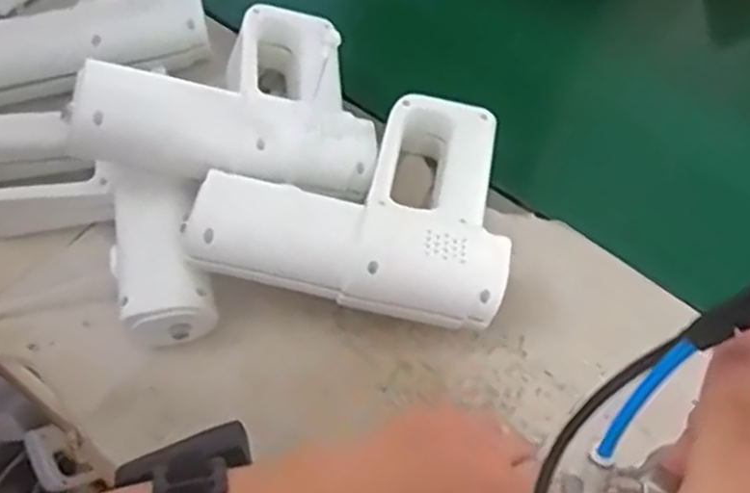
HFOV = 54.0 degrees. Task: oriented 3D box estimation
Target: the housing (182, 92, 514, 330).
[{"bbox_3d":[-0.008,-0.047,0.526,0.209,0.065,0.187,7,57,2],"label":"housing"}]

